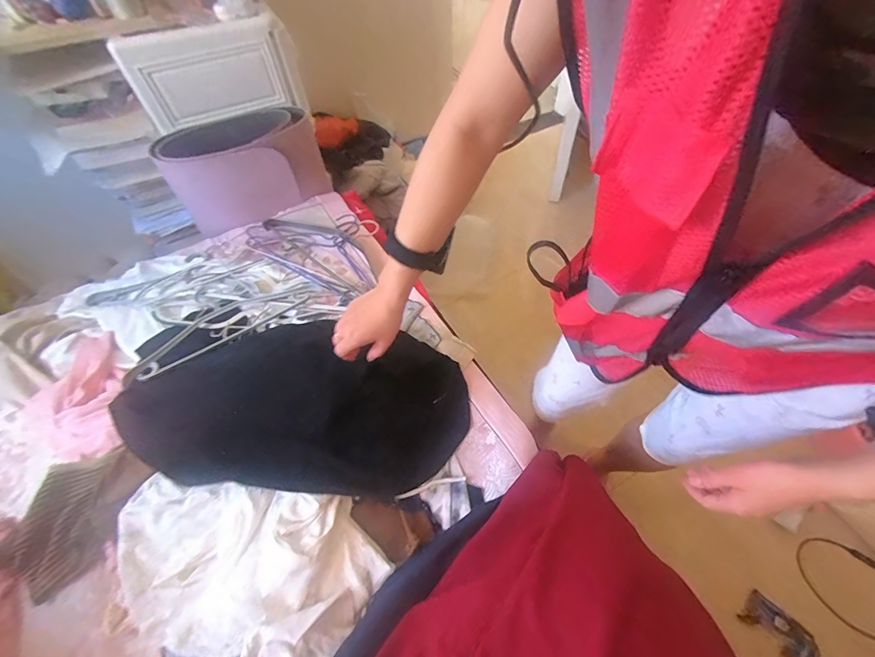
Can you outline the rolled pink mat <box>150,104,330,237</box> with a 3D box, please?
[{"bbox_3d":[-0.470,-0.423,1.010,0.368,0.208,0.168,-27,58,-19],"label":"rolled pink mat"}]

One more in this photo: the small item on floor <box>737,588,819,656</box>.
[{"bbox_3d":[0.761,0.672,0.850,0.094,0.010,0.137,-22,35,-22],"label":"small item on floor"}]

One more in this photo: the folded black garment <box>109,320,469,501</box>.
[{"bbox_3d":[-0.242,0.132,0.656,0.580,0.110,0.275,3,53,-5],"label":"folded black garment"}]

